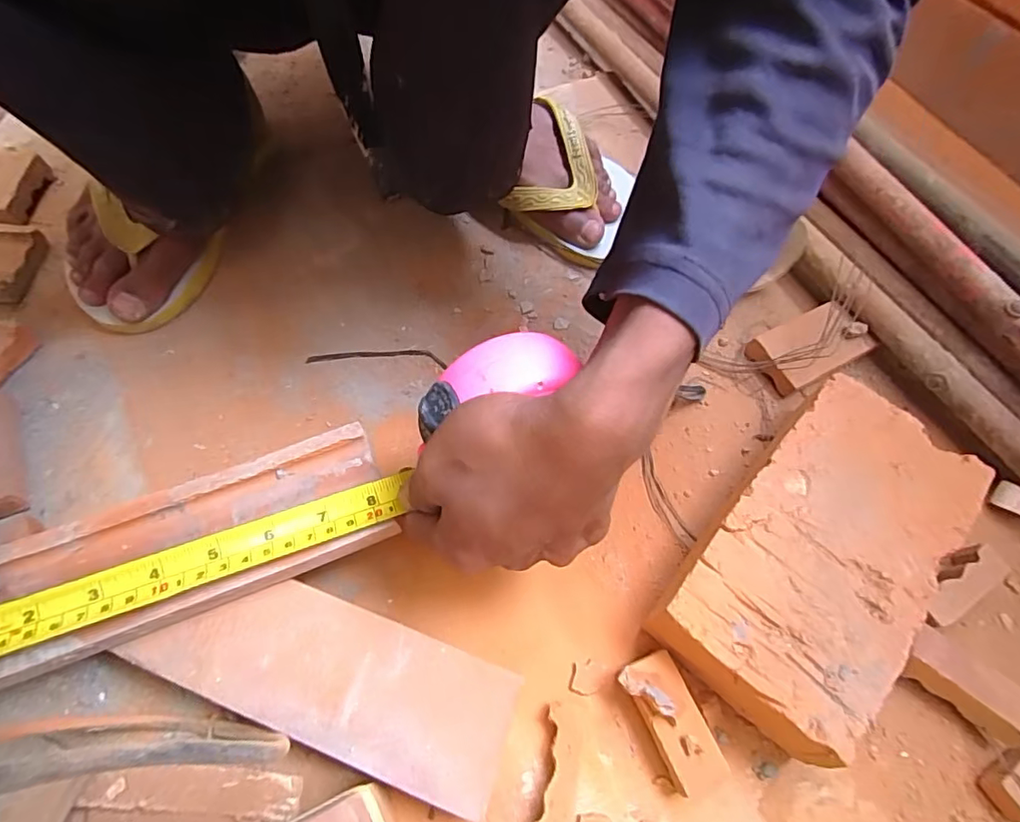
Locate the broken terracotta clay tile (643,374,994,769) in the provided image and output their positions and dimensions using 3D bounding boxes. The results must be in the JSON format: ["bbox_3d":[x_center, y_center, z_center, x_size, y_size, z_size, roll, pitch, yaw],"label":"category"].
[{"bbox_3d":[0.168,0.078,0.302,0.098,0.054,0.186,39,67,17],"label":"broken terracotta clay tile"}]

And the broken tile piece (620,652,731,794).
[{"bbox_3d":[0.081,0.156,0.273,0.029,0.027,0.062,-22,65,-13],"label":"broken tile piece"}]

